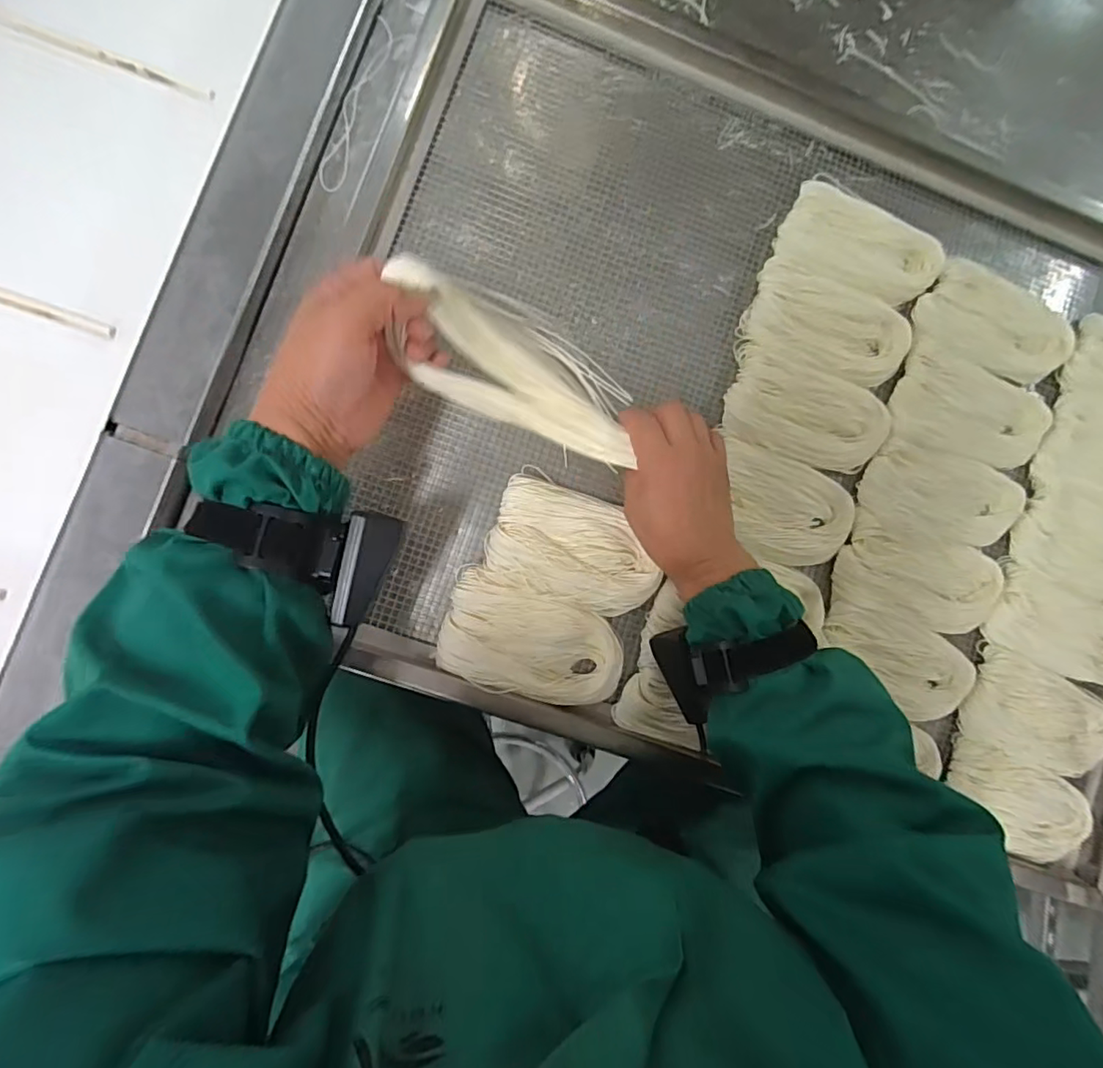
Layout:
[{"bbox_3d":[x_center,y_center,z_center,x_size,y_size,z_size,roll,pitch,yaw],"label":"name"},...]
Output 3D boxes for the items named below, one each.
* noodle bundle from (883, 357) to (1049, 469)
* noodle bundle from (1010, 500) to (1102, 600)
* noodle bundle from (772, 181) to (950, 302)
[{"bbox_3d":[0.371,-0.109,0.502,0.142,0.020,0.084,10,86,-6],"label":"noodle bundle"},{"bbox_3d":[0.487,0.015,0.508,0.149,0.018,0.077,12,86,-5],"label":"noodle bundle"},{"bbox_3d":[0.268,-0.247,0.491,0.139,0.020,0.076,24,85,-4],"label":"noodle bundle"}]

